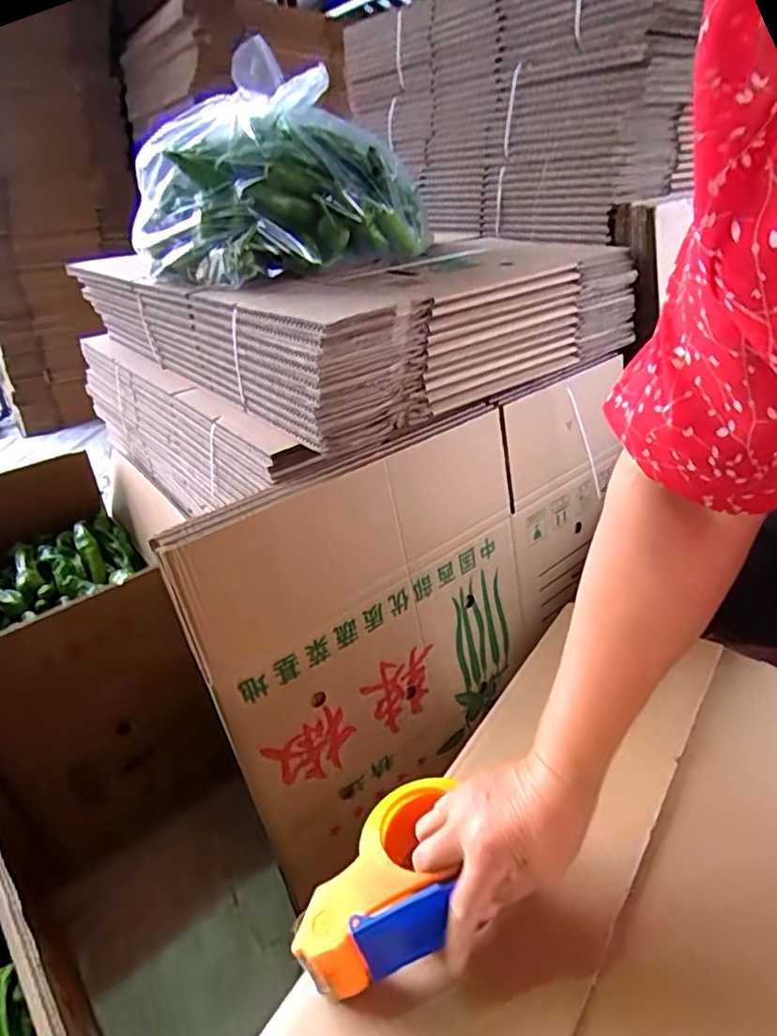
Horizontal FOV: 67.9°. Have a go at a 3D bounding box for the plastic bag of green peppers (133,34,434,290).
[{"bbox_3d":[-0.149,-0.490,0.825,0.273,0.243,0.355,17,36,33],"label":"plastic bag of green peppers"}]

